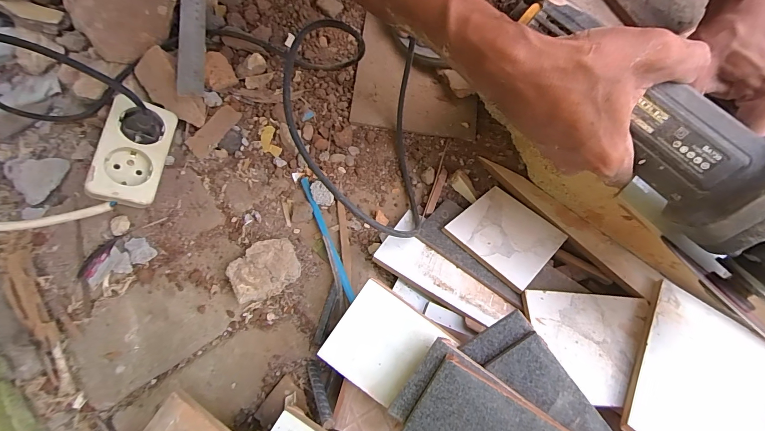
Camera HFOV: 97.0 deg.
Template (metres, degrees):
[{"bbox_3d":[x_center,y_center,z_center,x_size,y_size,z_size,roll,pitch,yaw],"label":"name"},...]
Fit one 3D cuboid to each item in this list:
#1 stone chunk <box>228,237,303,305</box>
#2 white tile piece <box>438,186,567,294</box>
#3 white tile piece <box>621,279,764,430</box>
[{"bbox_3d":[-0.120,0.055,0.348,0.065,0.023,0.052,-25,76,-7],"label":"stone chunk"},{"bbox_3d":[0.125,0.019,0.344,0.089,0.007,0.091,-36,64,-27],"label":"white tile piece"},{"bbox_3d":[0.250,0.134,0.263,0.099,0.012,0.144,36,58,14],"label":"white tile piece"}]

